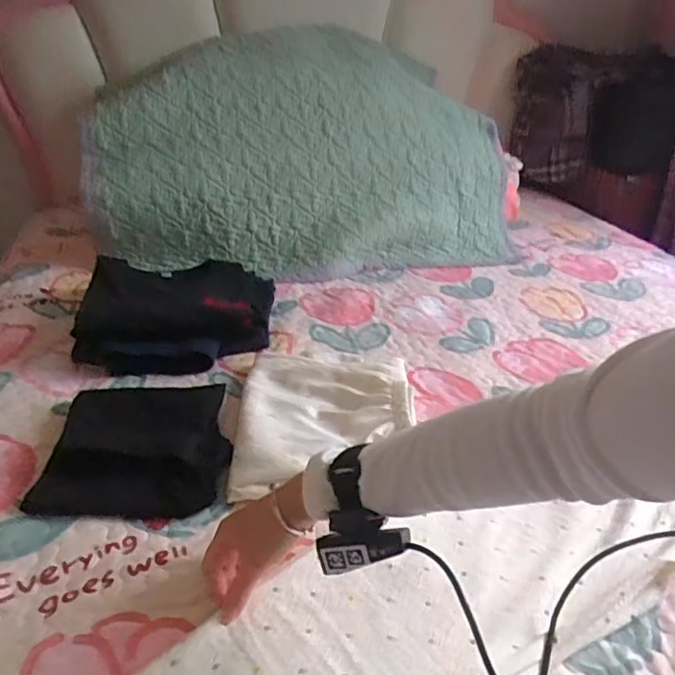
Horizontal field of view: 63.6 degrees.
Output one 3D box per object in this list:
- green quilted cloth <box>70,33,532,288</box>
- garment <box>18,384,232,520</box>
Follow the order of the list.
[{"bbox_3d":[-0.044,-0.394,1.176,0.918,0.394,0.394,-9,34,-18],"label":"green quilted cloth"},{"bbox_3d":[-0.230,0.119,0.655,0.201,0.031,0.205,2,32,-1],"label":"garment"}]

